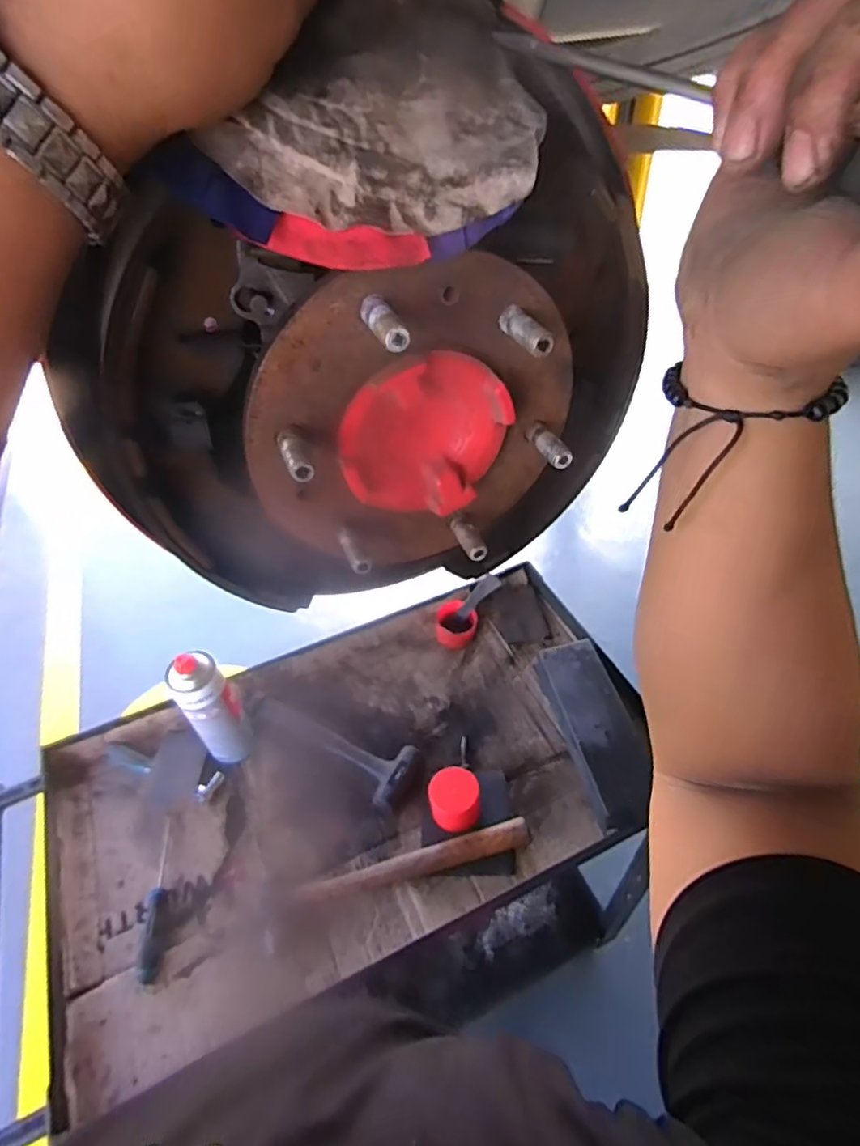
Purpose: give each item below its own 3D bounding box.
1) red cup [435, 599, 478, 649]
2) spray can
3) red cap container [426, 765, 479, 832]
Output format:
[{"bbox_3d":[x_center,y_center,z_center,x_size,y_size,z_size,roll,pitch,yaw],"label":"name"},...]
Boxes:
[{"bbox_3d":[0.042,0.086,0.986,0.069,0.043,0.073,5,46,8],"label":"red cup"},{"bbox_3d":[-0.295,0.187,0.819,0.065,0.232,0.063,-1,46,1],"label":"spray can"},{"bbox_3d":[0.032,0.307,0.800,0.064,0.055,0.075,-6,46,-3],"label":"red cap container"}]

